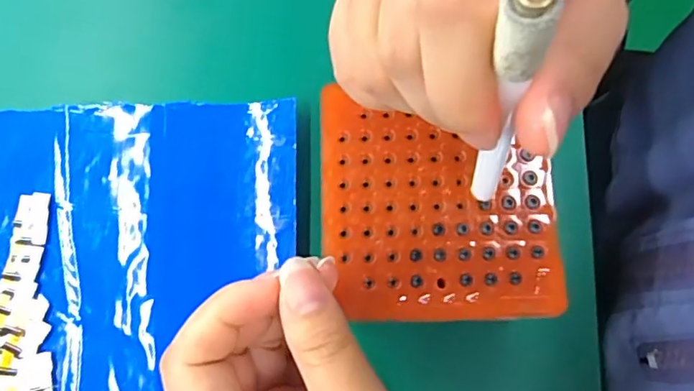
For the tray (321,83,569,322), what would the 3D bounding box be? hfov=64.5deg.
[{"bbox_3d":[0.033,0.004,0.199,0.083,0.004,0.080,-1,77,0],"label":"tray"}]

